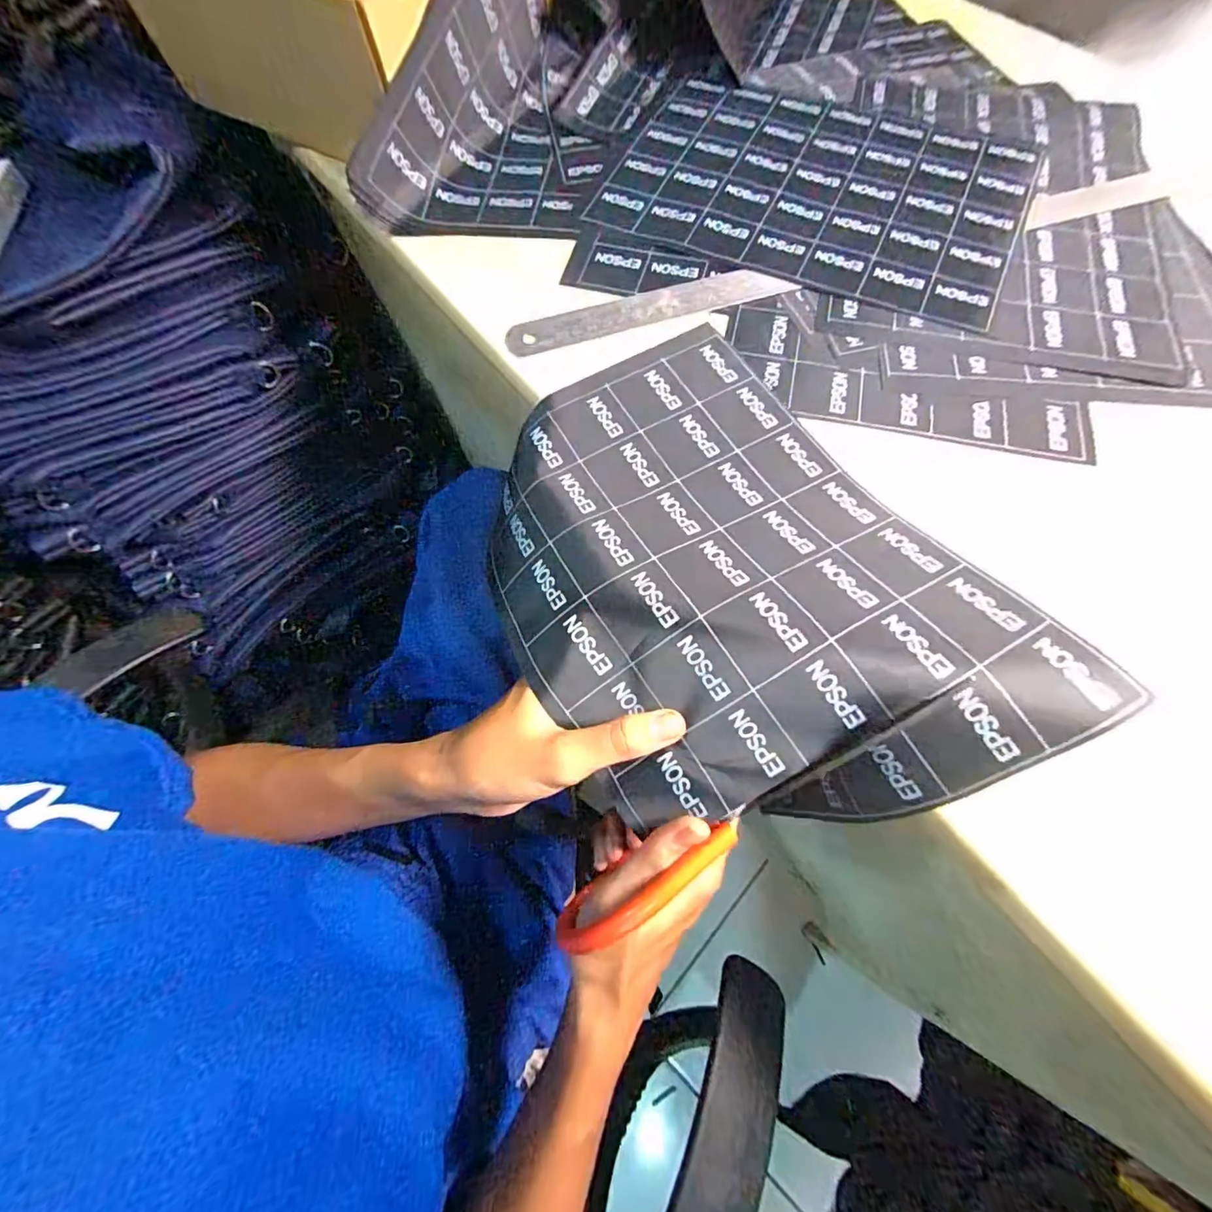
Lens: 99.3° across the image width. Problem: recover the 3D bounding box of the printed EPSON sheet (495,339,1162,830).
[{"bbox_3d":[0.051,-0.024,0.255,0.202,0.050,0.280,-26,70,-7],"label":"printed EPSON sheet"}]

